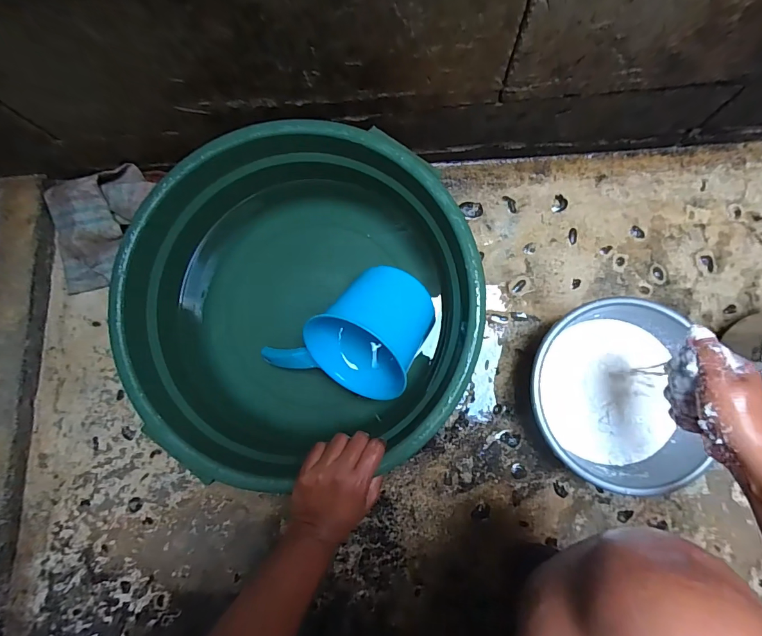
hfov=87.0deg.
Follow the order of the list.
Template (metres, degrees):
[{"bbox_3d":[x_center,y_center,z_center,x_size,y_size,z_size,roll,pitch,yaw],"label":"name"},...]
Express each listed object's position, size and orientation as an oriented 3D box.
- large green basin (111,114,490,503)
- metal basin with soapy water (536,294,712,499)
[{"bbox_3d":[-0.092,-0.019,0.534,0.419,0.168,0.405,-1,84,5],"label":"large green basin"},{"bbox_3d":[0.309,0.101,0.552,0.195,0.115,0.225,13,85,6],"label":"metal basin with soapy water"}]

